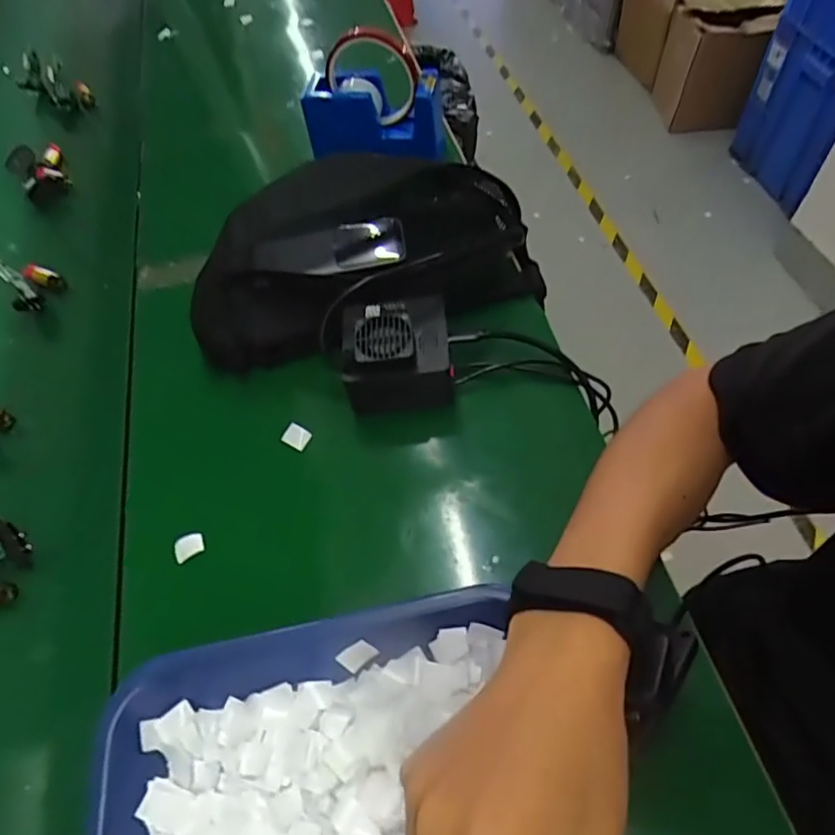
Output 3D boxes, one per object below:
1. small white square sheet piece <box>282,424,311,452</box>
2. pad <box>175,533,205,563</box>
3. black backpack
[{"bbox_3d":[-0.091,0.015,0.433,0.023,0.009,0.015,28,63,20],"label":"small white square sheet piece"},{"bbox_3d":[-0.156,0.088,0.394,0.019,0.004,0.016,-25,59,-12],"label":"pad"},{"bbox_3d":[-0.042,-0.139,0.475,0.275,0.082,0.150,-12,57,-4],"label":"black backpack"}]

